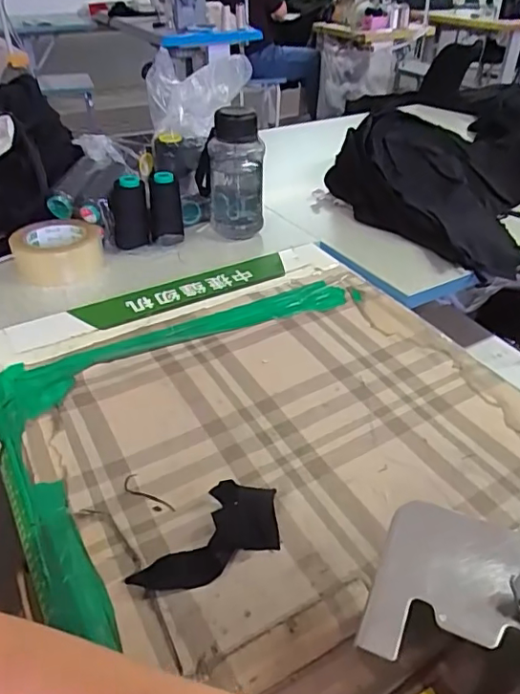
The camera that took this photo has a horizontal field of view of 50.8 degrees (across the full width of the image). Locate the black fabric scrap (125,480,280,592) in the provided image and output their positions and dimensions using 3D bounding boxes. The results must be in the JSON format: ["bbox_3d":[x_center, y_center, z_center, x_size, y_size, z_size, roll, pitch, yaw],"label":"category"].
[{"bbox_3d":[-0.044,0.151,0.439,0.123,0.021,0.065,-19,41,-22],"label":"black fabric scrap"}]

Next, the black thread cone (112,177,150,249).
[{"bbox_3d":[-0.196,-0.203,0.822,0.053,0.102,0.048,-7,38,-8],"label":"black thread cone"}]

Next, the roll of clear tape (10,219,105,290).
[{"bbox_3d":[-0.293,-0.137,0.796,0.125,0.045,0.118,-13,40,-15],"label":"roll of clear tape"}]

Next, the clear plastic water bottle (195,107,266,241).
[{"bbox_3d":[-0.047,-0.281,0.868,0.097,0.184,0.081,-6,38,-8],"label":"clear plastic water bottle"}]

